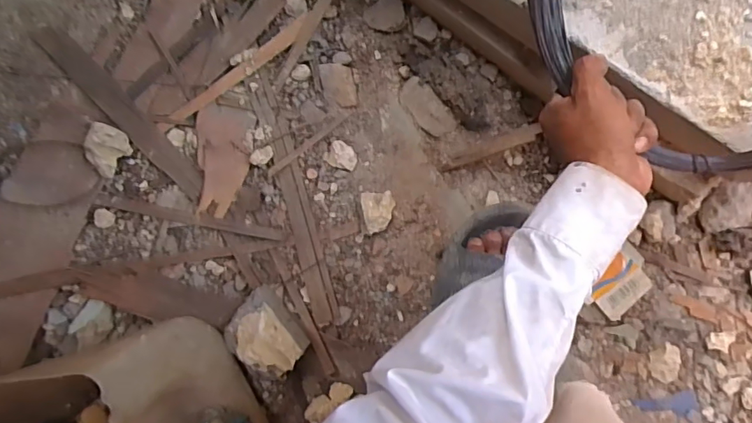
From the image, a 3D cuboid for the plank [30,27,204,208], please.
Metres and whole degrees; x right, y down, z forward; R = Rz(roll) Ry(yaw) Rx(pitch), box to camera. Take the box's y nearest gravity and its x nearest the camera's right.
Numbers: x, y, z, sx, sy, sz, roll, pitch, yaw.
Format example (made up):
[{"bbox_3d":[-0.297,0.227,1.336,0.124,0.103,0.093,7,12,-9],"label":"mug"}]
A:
[{"bbox_3d":[-0.291,-0.114,0.585,0.033,0.006,0.248,-41,98,5],"label":"plank"}]

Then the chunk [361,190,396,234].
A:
[{"bbox_3d":[0.003,0.001,0.584,0.037,0.021,0.046,-8,92,9],"label":"chunk"}]

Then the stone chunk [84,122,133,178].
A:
[{"bbox_3d":[-0.313,-0.070,0.585,0.039,0.041,0.059,29,97,6],"label":"stone chunk"}]

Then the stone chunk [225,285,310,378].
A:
[{"bbox_3d":[-0.123,0.141,0.574,0.089,0.066,0.077,36,98,5],"label":"stone chunk"}]

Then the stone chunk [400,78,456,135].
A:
[{"bbox_3d":[0.058,-0.118,0.571,0.073,0.013,0.040,50,127,5],"label":"stone chunk"}]

